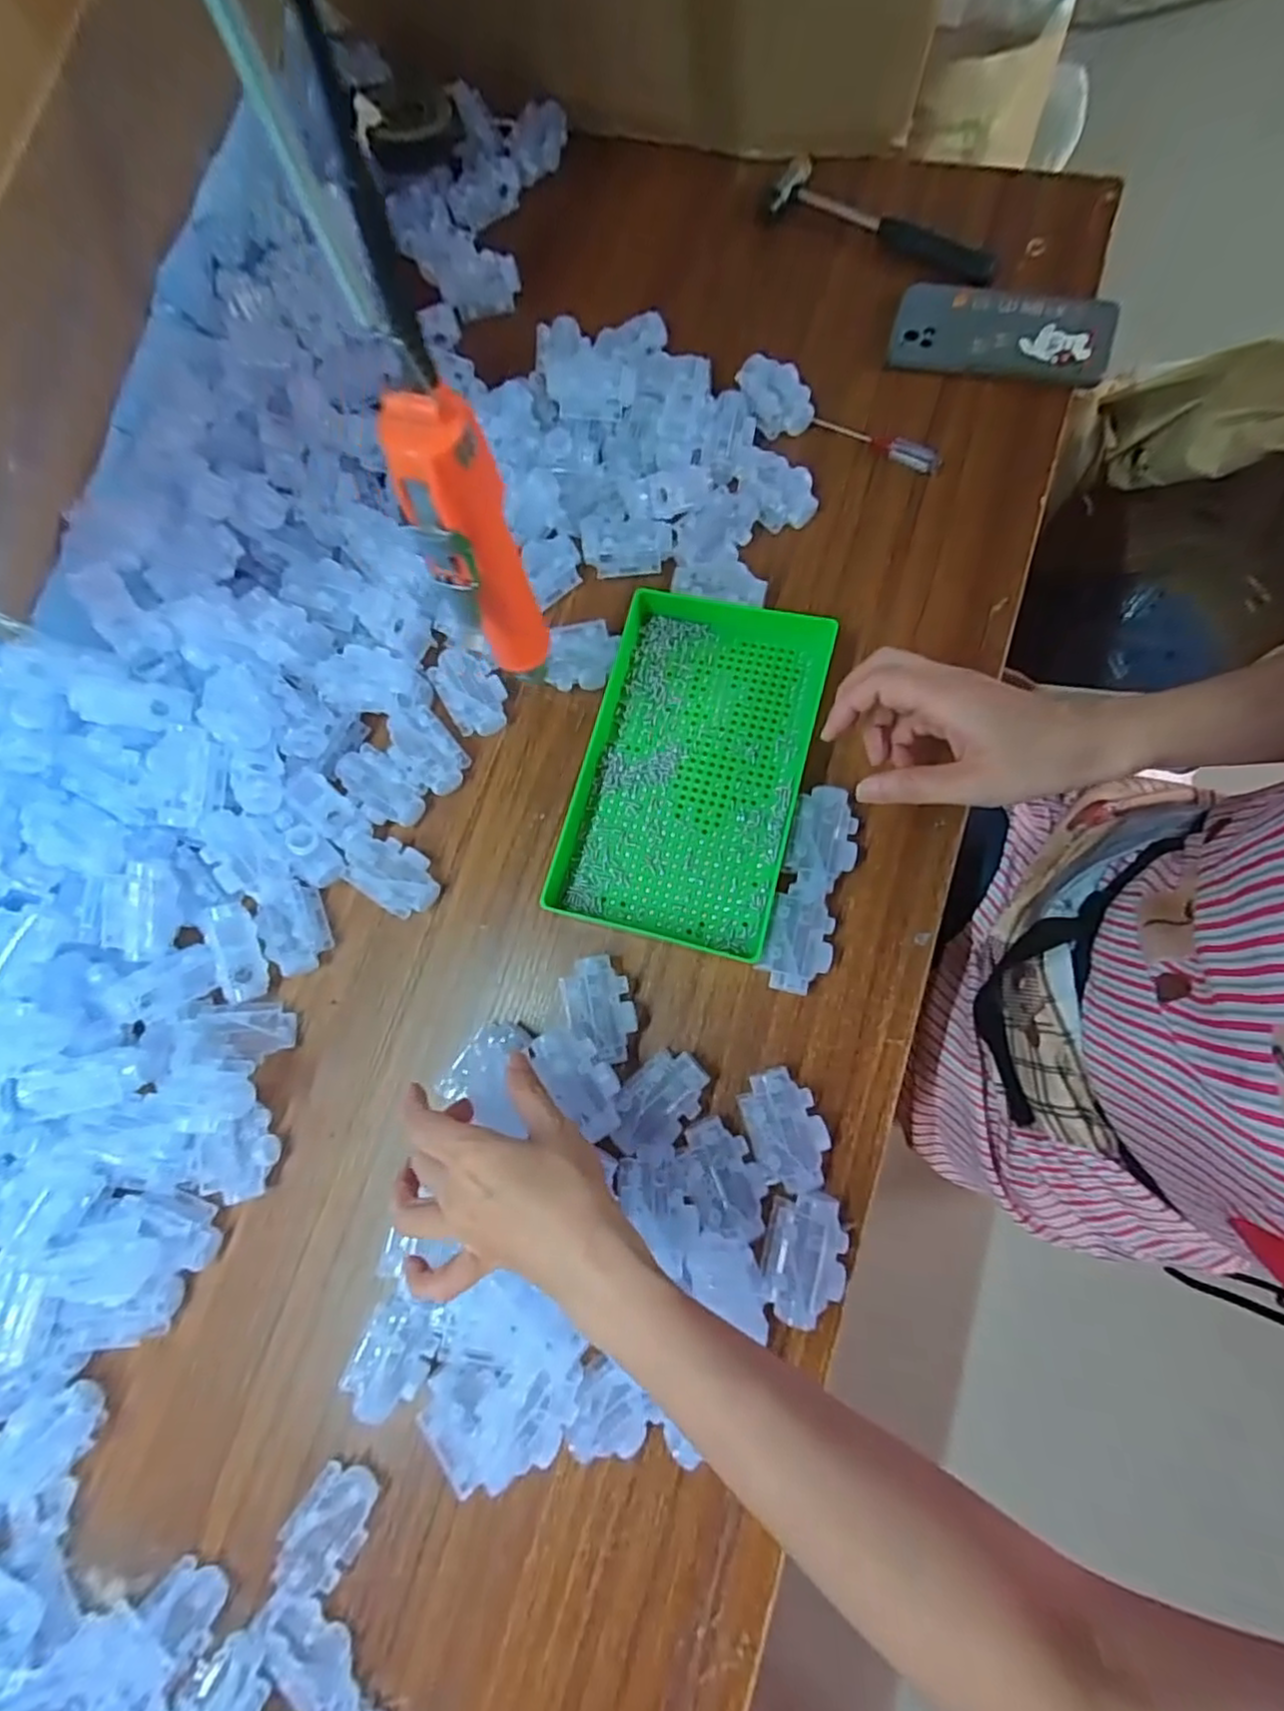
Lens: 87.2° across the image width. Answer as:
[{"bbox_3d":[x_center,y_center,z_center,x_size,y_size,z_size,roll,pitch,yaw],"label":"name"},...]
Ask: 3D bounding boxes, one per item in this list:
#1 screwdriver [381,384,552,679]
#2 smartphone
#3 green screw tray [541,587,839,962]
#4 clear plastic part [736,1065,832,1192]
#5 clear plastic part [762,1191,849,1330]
[{"bbox_3d":[-0.072,-0.138,0.313,0.042,0.155,0.040,-20,75,2],"label":"screwdriver"},{"bbox_3d":[0.283,-0.416,0.531,0.158,0.013,0.083,15,84,13],"label":"smartphone"},{"bbox_3d":[0.034,-0.061,0.477,0.154,0.030,0.246,14,78,10],"label":"green screw tray"},{"bbox_3d":[0.089,0.169,0.418,0.046,0.022,0.070,-22,75,1],"label":"clear plastic part"},{"bbox_3d":[0.099,0.238,0.402,0.047,0.026,0.069,12,78,9],"label":"clear plastic part"}]

